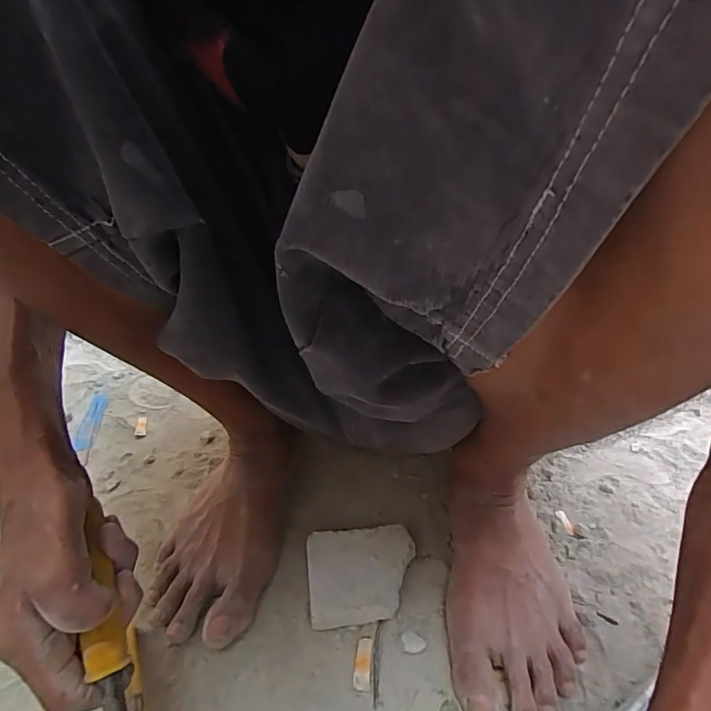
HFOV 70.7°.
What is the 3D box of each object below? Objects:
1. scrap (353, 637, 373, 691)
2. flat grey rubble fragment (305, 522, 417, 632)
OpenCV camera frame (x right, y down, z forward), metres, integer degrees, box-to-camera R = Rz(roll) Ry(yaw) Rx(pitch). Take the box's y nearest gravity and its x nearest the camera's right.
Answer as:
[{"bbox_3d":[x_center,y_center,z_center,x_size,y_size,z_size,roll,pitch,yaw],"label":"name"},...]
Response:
[{"bbox_3d":[0.006,0.226,0.368,0.012,0.004,0.036,4,35,6],"label":"scrap"},{"bbox_3d":[0.006,0.180,0.411,0.089,0.027,0.074,-6,36,-8],"label":"flat grey rubble fragment"}]

